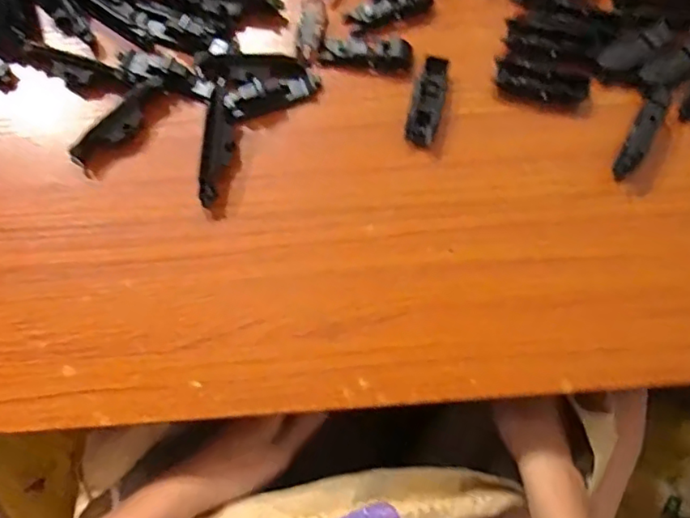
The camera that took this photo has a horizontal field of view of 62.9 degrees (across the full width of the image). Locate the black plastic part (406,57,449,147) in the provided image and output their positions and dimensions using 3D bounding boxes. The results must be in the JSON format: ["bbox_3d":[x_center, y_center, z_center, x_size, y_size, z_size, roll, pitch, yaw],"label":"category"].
[{"bbox_3d":[0.057,-0.109,0.389,0.021,0.014,0.062,13,75,4],"label":"black plastic part"}]

